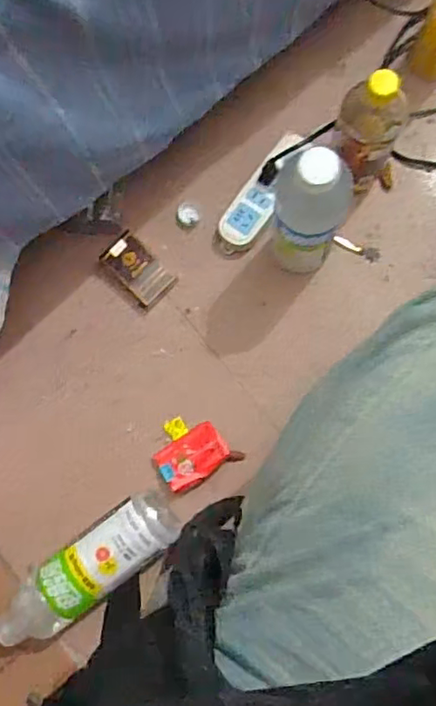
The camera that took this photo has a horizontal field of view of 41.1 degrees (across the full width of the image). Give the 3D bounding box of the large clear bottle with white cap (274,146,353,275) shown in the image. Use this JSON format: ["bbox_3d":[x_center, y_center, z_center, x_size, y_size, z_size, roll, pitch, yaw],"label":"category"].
[{"bbox_3d":[0.100,-0.146,0.649,0.075,0.240,0.064,8,85,5],"label":"large clear bottle with white cap"}]

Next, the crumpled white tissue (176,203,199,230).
[{"bbox_3d":[-0.041,-0.186,0.792,0.030,0.008,0.032,-25,83,1],"label":"crumpled white tissue"}]

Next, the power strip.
[{"bbox_3d":[0.063,-0.214,0.775,0.055,0.039,0.166,34,88,6],"label":"power strip"}]

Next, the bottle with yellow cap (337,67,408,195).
[{"bbox_3d":[0.177,-0.250,0.680,0.085,0.197,0.064,-8,84,3],"label":"bottle with yellow cap"}]

